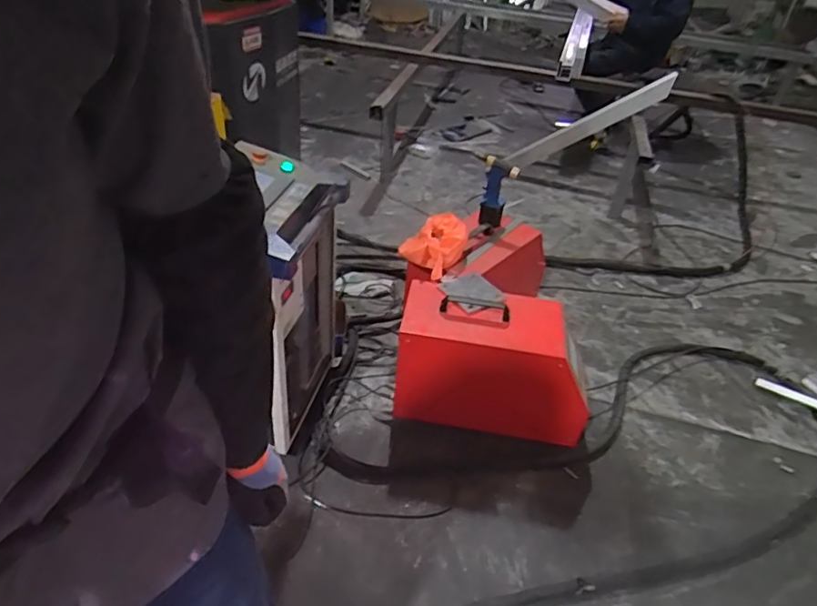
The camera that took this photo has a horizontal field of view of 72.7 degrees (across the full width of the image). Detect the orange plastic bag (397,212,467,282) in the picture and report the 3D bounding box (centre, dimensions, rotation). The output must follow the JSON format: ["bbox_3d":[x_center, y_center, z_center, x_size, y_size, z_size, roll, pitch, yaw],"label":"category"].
[{"bbox_3d":[0.090,-0.198,1.757,0.180,0.121,0.187,33,45,29],"label":"orange plastic bag"}]

